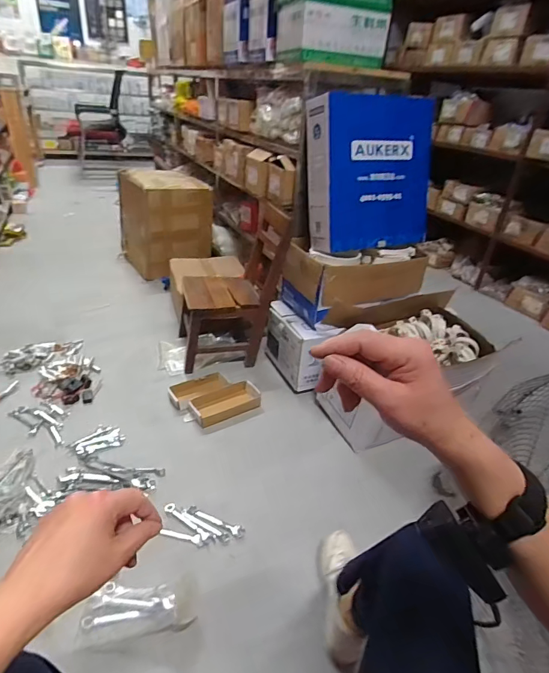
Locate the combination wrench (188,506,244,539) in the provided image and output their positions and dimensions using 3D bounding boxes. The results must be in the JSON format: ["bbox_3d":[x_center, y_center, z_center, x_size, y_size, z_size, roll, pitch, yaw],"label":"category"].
[{"bbox_3d":[-0.142,0.451,1.009,0.144,0.015,0.030,17,33,19],"label":"combination wrench"}]

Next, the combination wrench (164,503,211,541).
[{"bbox_3d":[-0.214,0.447,0.996,0.135,0.011,0.028,24,36,29],"label":"combination wrench"}]

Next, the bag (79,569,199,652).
[{"bbox_3d":[-0.261,0.530,0.800,0.214,0.028,0.108,-3,32,-14],"label":"bag"}]

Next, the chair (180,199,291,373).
[{"bbox_3d":[-0.168,-0.182,1.532,0.354,0.537,0.277,-7,33,-19],"label":"chair"}]

